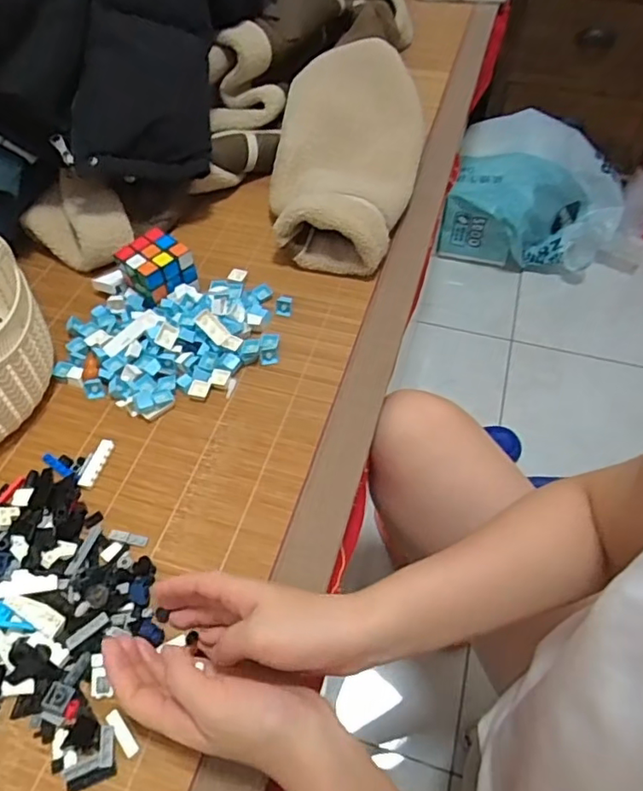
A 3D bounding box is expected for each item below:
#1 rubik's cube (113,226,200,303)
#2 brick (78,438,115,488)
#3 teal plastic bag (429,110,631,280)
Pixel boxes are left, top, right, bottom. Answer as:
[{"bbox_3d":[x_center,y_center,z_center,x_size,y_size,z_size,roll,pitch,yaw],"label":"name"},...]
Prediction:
[{"bbox_3d":[-0.180,-0.136,0.618,0.069,0.061,0.058,36,62,24],"label":"rubik's cube"},{"bbox_3d":[-0.202,0.060,0.506,0.014,0.009,0.046,11,55,9],"label":"brick"},{"bbox_3d":[0.520,-0.447,1.300,0.429,0.204,0.330,14,55,11],"label":"teal plastic bag"}]

